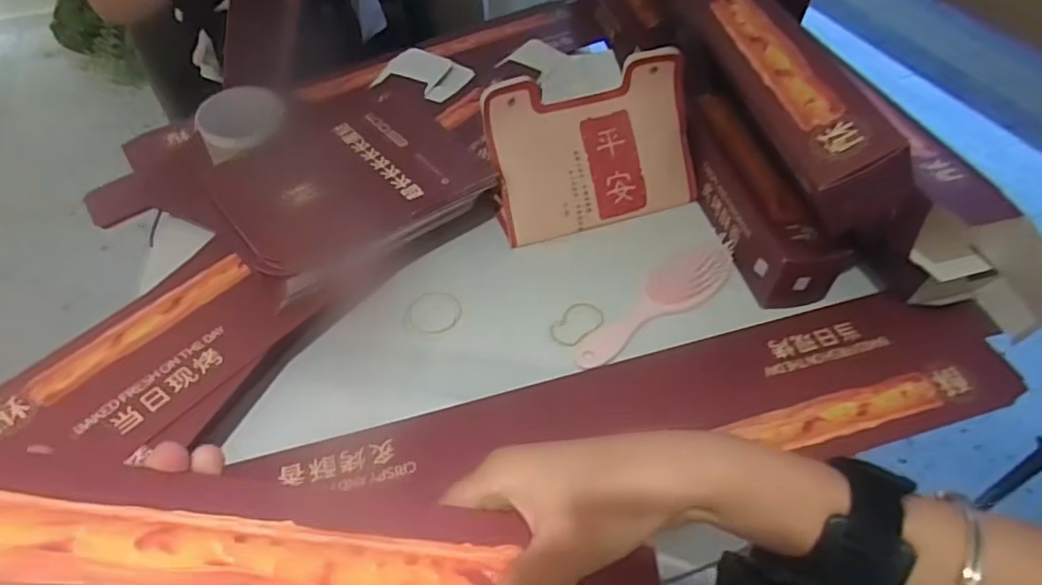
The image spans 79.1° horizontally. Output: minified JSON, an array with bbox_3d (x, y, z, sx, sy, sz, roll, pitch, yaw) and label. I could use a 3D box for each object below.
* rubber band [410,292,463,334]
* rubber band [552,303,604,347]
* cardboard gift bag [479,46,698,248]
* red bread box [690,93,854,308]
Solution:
[{"bbox_3d":[-0.072,0.016,0.530,0.044,0.004,0.045,-2,49,-3],"label":"rubber band"},{"bbox_3d":[0.046,0.025,0.519,0.031,0.004,0.052,33,56,25],"label":"rubber band"},{"bbox_3d":[0.065,-0.135,0.591,0.190,0.141,0.037,-16,10,-12],"label":"cardboard gift bag"},{"bbox_3d":[0.203,-0.095,0.572,0.063,0.059,0.227,-11,50,-10],"label":"red bread box"}]

